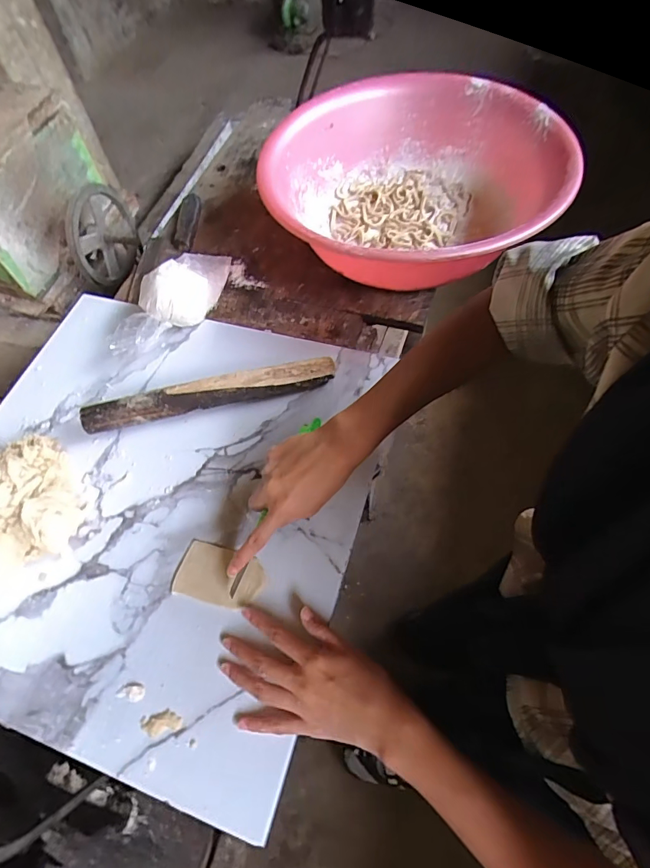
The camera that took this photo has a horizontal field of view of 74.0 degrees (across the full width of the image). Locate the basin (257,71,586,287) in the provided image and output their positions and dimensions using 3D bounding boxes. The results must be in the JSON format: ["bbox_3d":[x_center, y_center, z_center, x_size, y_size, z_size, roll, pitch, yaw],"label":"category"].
[{"bbox_3d":[0.131,-0.354,0.631,0.398,0.133,0.399,-2,60,3],"label":"basin"}]

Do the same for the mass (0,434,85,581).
[{"bbox_3d":[-0.348,0.075,0.470,0.134,0.061,0.148,-26,62,-11],"label":"mass"}]

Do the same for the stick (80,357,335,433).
[{"bbox_3d":[-0.138,-0.046,0.529,0.300,0.034,0.033,-11,60,-3],"label":"stick"}]

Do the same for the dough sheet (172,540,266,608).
[{"bbox_3d":[-0.107,0.144,0.441,0.089,0.004,0.054,11,67,11],"label":"dough sheet"}]

